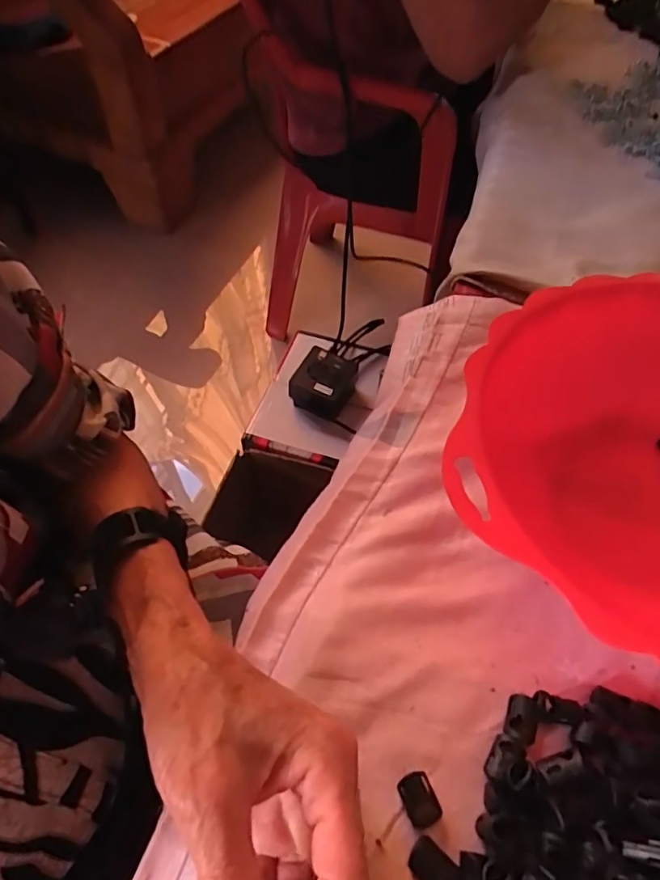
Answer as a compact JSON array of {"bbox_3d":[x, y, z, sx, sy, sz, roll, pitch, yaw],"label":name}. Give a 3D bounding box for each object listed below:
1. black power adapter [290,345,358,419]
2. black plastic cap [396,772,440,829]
[{"bbox_3d":[-0.009,-0.081,0.762,0.085,0.049,0.091,19,57,11],"label":"black power adapter"},{"bbox_3d":[0.039,0.157,0.237,0.014,0.007,0.020,-20,59,-15],"label":"black plastic cap"}]

